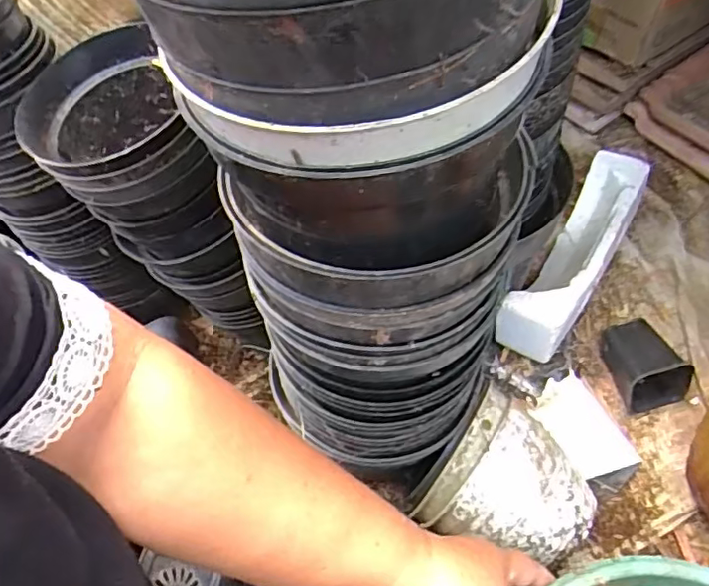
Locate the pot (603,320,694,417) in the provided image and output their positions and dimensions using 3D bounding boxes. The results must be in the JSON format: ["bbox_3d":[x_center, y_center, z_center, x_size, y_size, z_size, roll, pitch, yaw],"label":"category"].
[{"bbox_3d":[0.316,0.072,0.638,0.075,0.069,0.088,-11,57,-3],"label":"pot"}]

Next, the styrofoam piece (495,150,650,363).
[{"bbox_3d":[0.269,-0.050,0.714,0.071,0.085,0.298,28,63,20],"label":"styrofoam piece"}]

